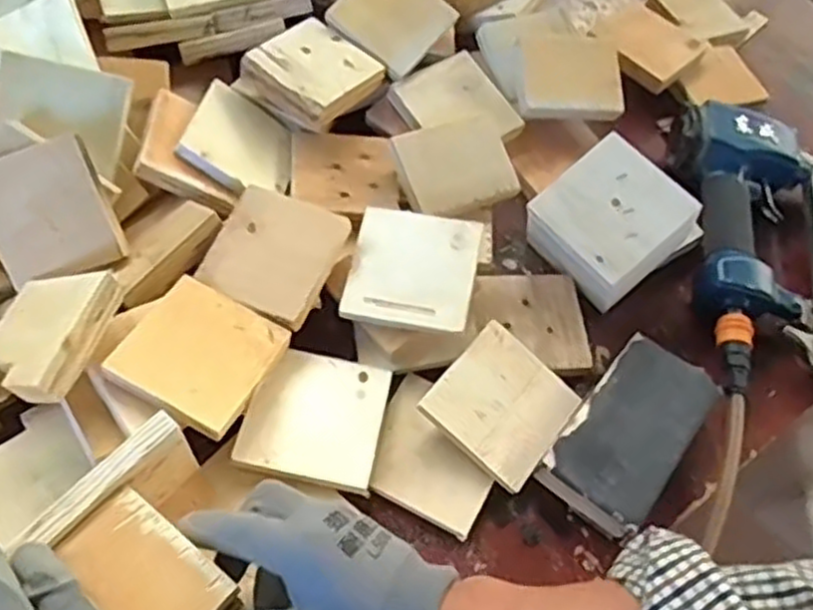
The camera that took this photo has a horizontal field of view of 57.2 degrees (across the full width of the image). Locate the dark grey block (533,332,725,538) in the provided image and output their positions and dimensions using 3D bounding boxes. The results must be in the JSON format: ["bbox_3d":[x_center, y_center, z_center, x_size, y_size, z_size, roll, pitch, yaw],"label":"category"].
[{"bbox_3d":[0.162,0.091,0.537,0.076,0.034,0.139,39,62,15],"label":"dark grey block"}]

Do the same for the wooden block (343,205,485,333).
[{"bbox_3d":[0.005,-0.026,0.546,0.091,0.010,0.091,10,71,6],"label":"wooden block"}]

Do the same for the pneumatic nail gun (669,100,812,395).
[{"bbox_3d":[0.322,-0.047,0.622,0.169,0.071,0.254,5,59,-5],"label":"pneumatic nail gun"}]

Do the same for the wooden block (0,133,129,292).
[{"bbox_3d":[-0.253,-0.065,0.522,0.085,0.011,0.087,-17,104,3],"label":"wooden block"}]

